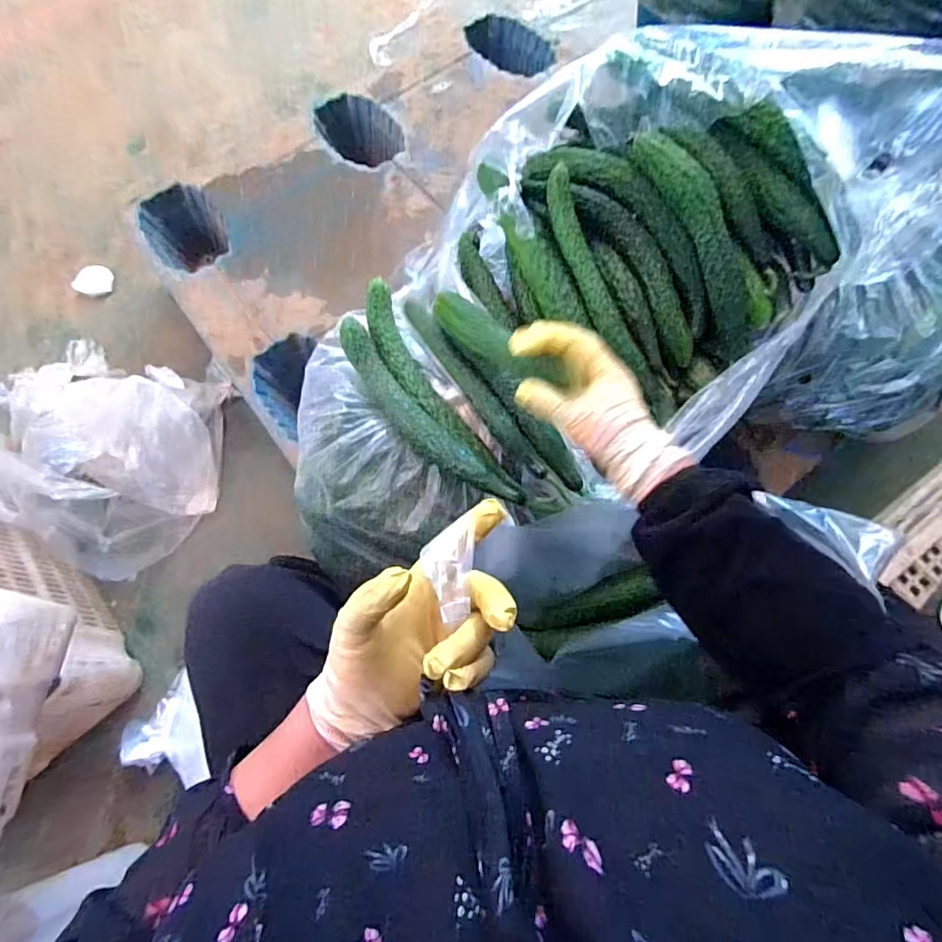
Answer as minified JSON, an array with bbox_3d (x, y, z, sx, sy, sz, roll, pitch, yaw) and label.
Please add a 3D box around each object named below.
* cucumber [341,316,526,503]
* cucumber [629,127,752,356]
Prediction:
[{"bbox_3d":[-0.054,-0.056,0.525,0.042,0.033,0.270,-40,74,-12],"label":"cucumber"},{"bbox_3d":[0.259,-0.257,0.558,0.042,0.051,0.263,-28,99,-9],"label":"cucumber"}]

